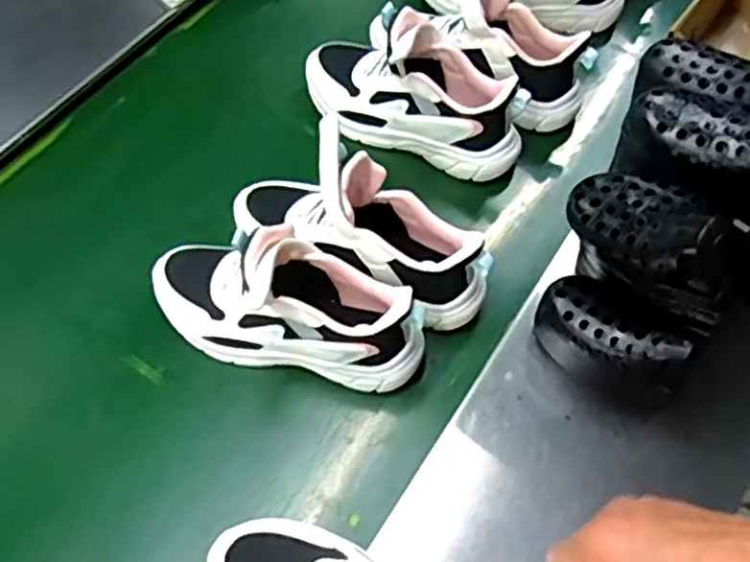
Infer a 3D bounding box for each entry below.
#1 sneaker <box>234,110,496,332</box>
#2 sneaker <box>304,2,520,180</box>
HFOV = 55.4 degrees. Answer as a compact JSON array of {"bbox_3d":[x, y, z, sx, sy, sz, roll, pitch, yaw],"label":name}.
[{"bbox_3d":[-0.018,-0.051,0.660,0.254,0.137,0.098,33,67,14],"label":"sneaker"},{"bbox_3d":[0.041,-0.215,0.766,0.257,0.116,0.099,22,65,9],"label":"sneaker"}]

